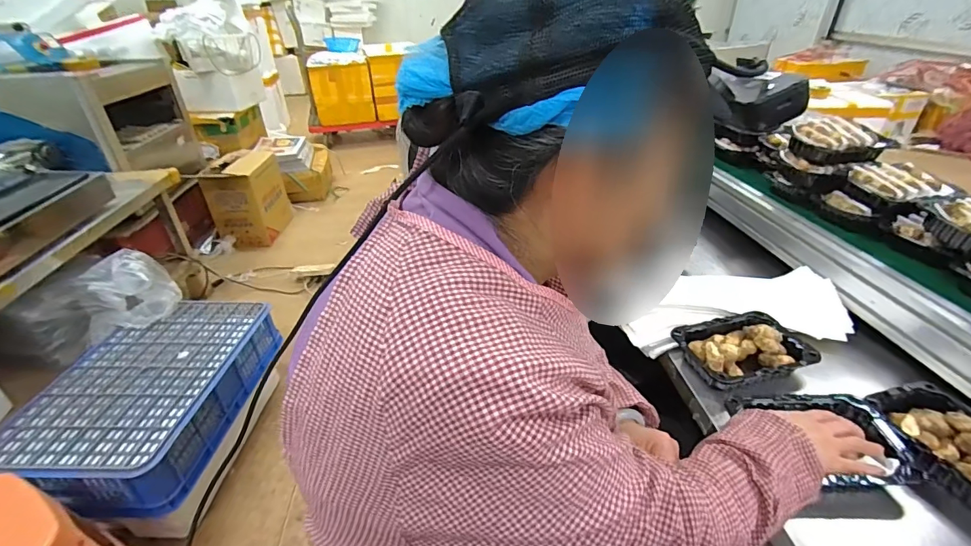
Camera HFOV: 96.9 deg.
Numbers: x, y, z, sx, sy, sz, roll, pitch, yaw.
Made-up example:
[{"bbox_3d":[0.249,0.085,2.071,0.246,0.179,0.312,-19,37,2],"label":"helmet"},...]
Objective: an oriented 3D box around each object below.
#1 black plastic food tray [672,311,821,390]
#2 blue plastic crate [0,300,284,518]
[{"bbox_3d":[0.410,0.127,0.688,0.188,0.045,0.132,-9,34,-11],"label":"black plastic food tray"},{"bbox_3d":[-0.812,0.291,1.082,0.319,0.201,0.580,-1,33,2],"label":"blue plastic crate"}]

